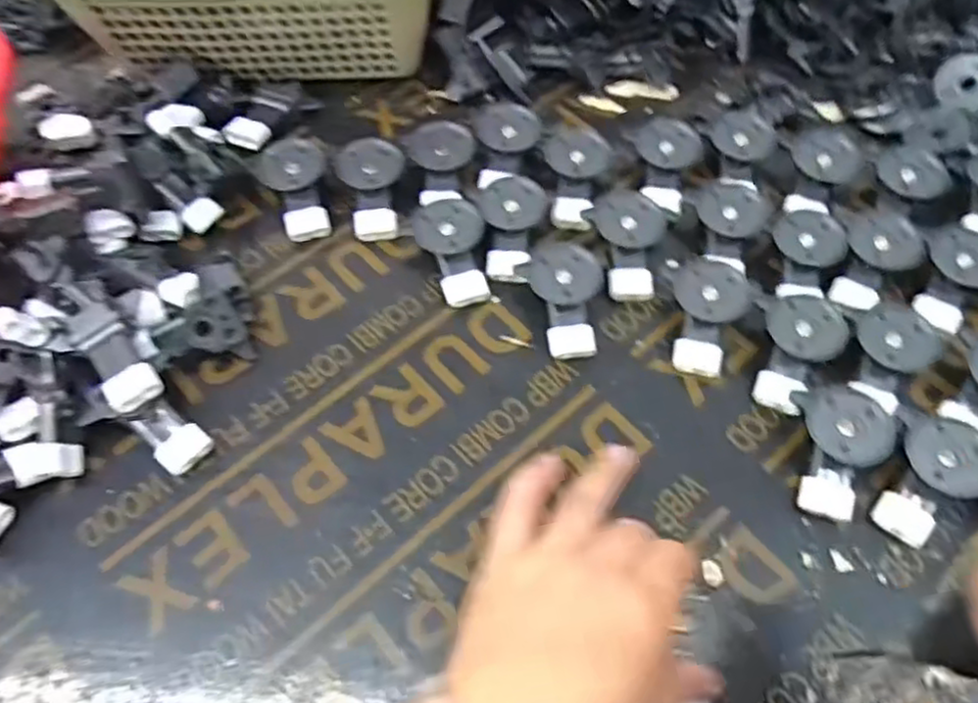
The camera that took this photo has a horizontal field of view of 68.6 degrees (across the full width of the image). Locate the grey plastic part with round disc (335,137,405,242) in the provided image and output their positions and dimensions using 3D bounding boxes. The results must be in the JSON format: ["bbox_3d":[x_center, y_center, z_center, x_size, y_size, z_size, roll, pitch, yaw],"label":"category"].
[{"bbox_3d":[-0.079,-0.108,0.484,0.043,0.031,0.064,-2,60,0],"label":"grey plastic part with round disc"}]

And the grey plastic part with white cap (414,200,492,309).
[{"bbox_3d":[-0.023,-0.064,0.460,0.041,0.027,0.065,-10,60,-5],"label":"grey plastic part with white cap"}]

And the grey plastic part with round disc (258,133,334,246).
[{"bbox_3d":[-0.129,-0.112,0.483,0.041,0.016,0.074,-16,82,-7],"label":"grey plastic part with round disc"}]

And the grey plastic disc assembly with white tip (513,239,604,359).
[{"bbox_3d":[0.048,-0.033,0.441,0.045,0.027,0.072,-14,61,-7],"label":"grey plastic disc assembly with white tip"}]

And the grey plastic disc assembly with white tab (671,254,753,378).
[{"bbox_3d":[0.130,-0.021,0.432,0.042,0.028,0.066,14,61,8],"label":"grey plastic disc assembly with white tab"}]

